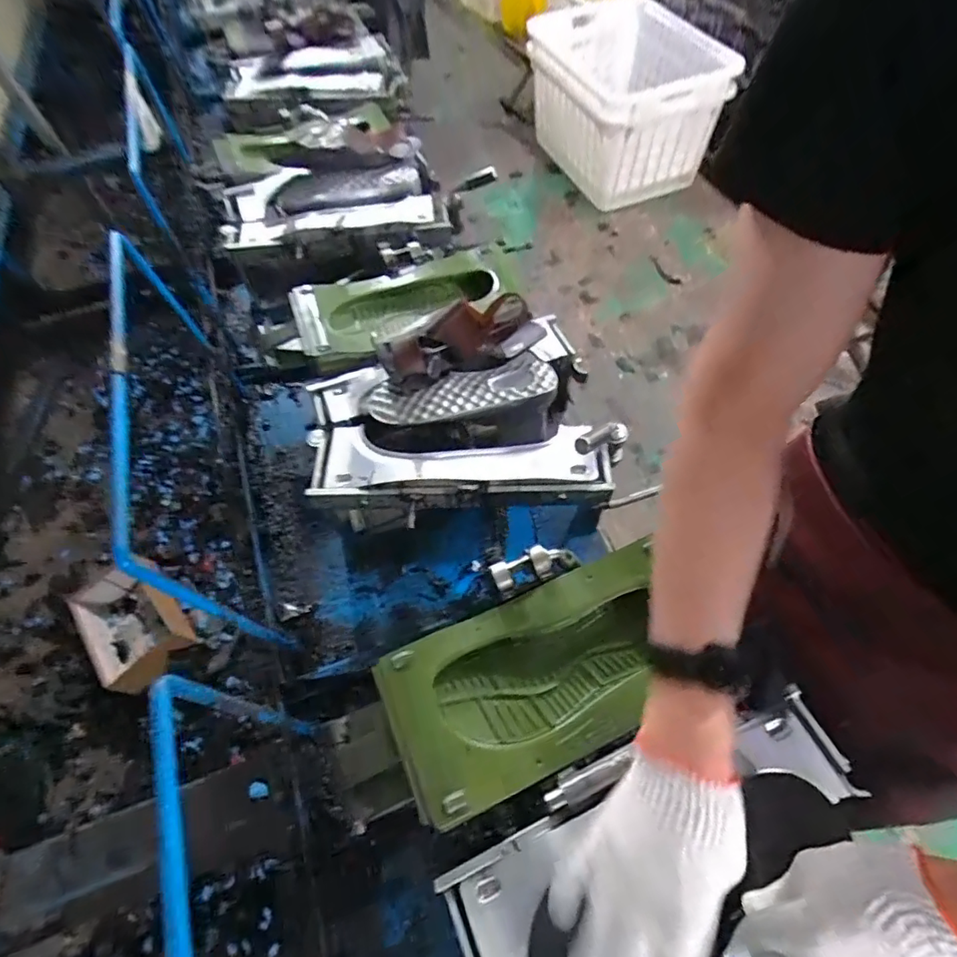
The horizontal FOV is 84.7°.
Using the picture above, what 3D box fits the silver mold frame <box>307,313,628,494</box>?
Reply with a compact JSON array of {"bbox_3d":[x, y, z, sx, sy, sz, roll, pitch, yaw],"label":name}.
[{"bbox_3d":[-0.024,-0.079,0.709,0.412,0.068,0.271,-11,60,-3],"label":"silver mold frame"}]

